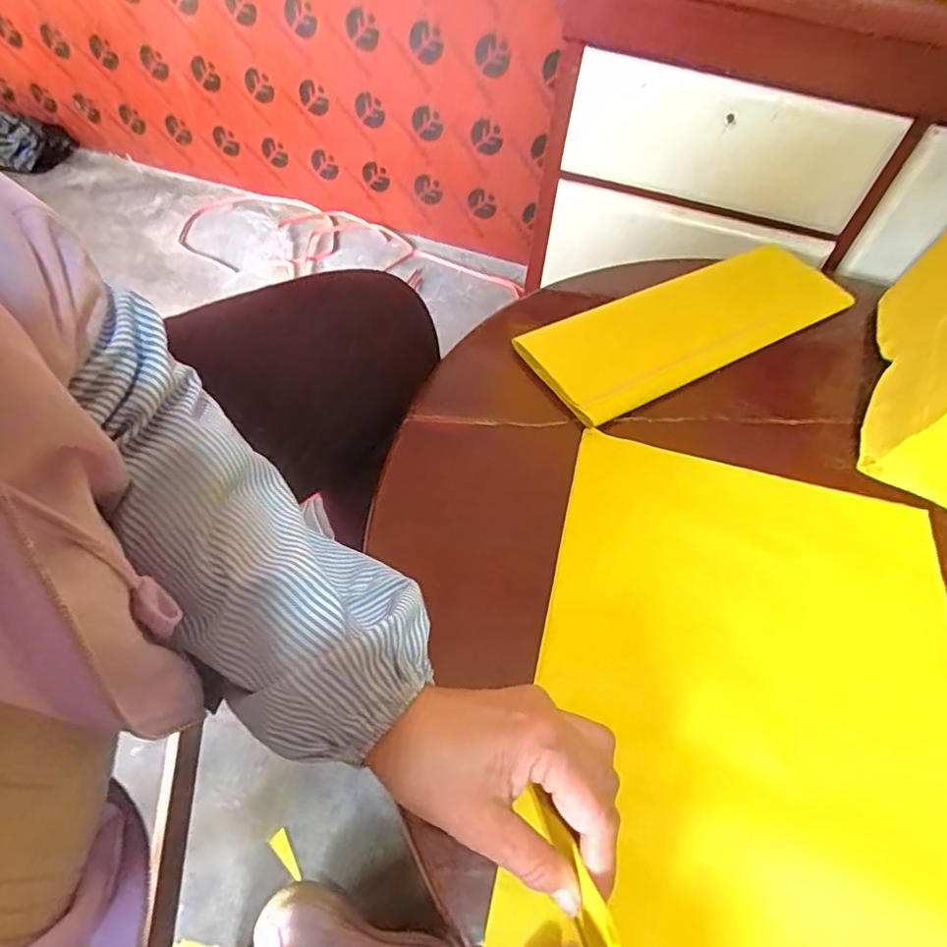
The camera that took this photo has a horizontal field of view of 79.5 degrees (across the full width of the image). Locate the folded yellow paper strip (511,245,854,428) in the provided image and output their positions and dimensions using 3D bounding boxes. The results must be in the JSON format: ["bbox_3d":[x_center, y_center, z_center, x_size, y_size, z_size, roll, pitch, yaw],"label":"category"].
[{"bbox_3d":[0.212,-0.152,0.553,0.350,0.018,0.122,-26,62,-21],"label":"folded yellow paper strip"}]

